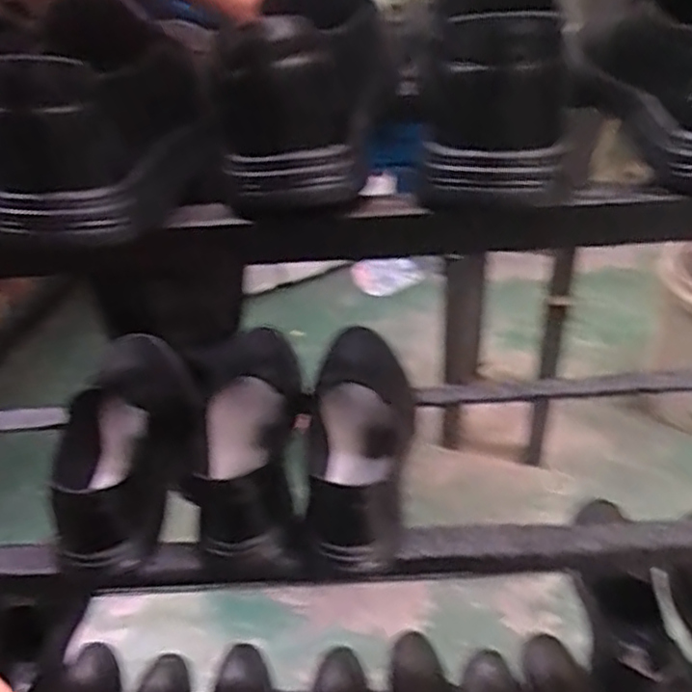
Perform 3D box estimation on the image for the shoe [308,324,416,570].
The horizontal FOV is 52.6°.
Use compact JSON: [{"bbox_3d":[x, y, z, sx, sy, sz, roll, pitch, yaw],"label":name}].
[{"bbox_3d":[0.008,0.085,0.615,0.093,0.087,0.226,2,40,7],"label":"shoe"}]

